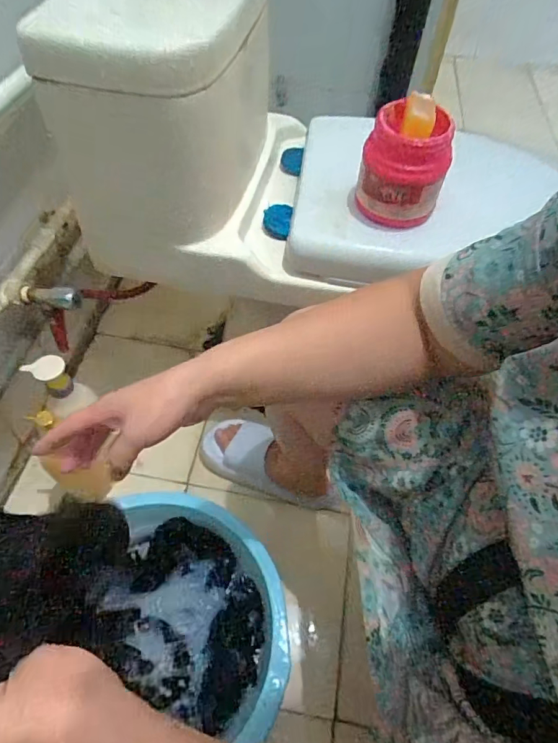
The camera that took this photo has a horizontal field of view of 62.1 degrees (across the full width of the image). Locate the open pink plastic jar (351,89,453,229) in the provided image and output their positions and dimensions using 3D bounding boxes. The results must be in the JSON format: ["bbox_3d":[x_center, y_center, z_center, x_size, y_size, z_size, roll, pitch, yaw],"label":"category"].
[{"bbox_3d":[0.142,-0.237,0.527,0.091,0.124,0.083,12,54,5],"label":"open pink plastic jar"}]

